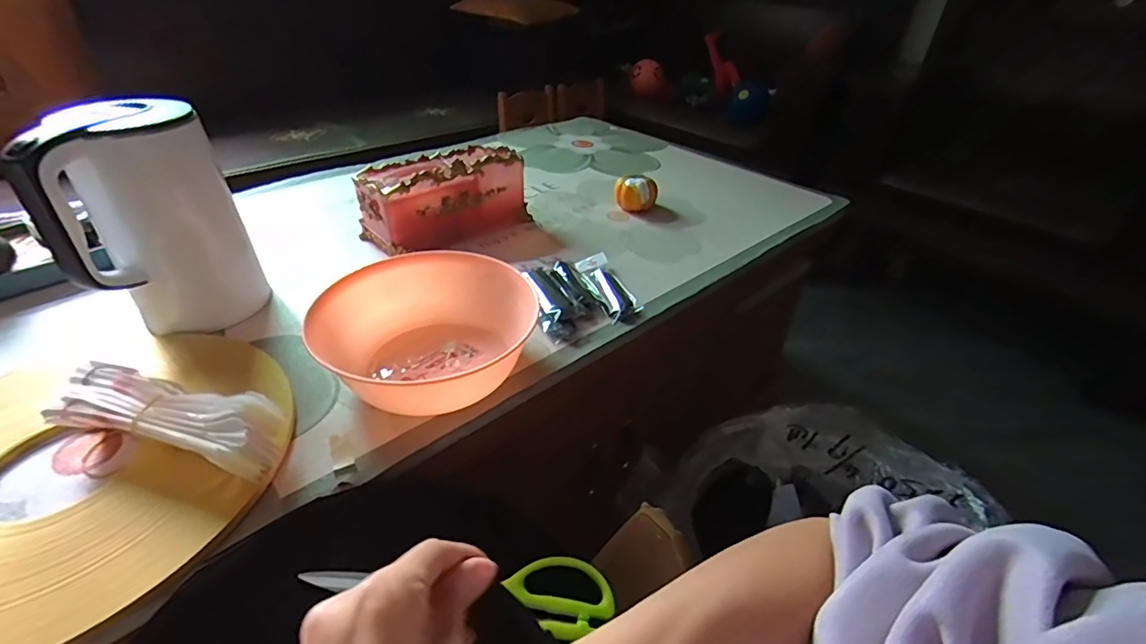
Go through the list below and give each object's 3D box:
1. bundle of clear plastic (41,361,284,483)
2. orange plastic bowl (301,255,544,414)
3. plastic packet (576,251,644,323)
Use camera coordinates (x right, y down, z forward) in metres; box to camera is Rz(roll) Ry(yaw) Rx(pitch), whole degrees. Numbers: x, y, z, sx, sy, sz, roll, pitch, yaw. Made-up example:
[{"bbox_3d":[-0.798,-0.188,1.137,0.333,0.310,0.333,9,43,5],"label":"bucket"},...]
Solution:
[{"bbox_3d":[-0.376,0.091,0.476,0.216,0.064,0.066,10,37,11],"label":"bundle of clear plastic"},{"bbox_3d":[-0.164,0.002,0.591,0.202,0.090,0.194,1,36,-1],"label":"orange plastic bowl"},{"bbox_3d":[0.048,-0.059,0.753,0.051,0.014,0.163,-10,38,-16],"label":"plastic packet"}]

